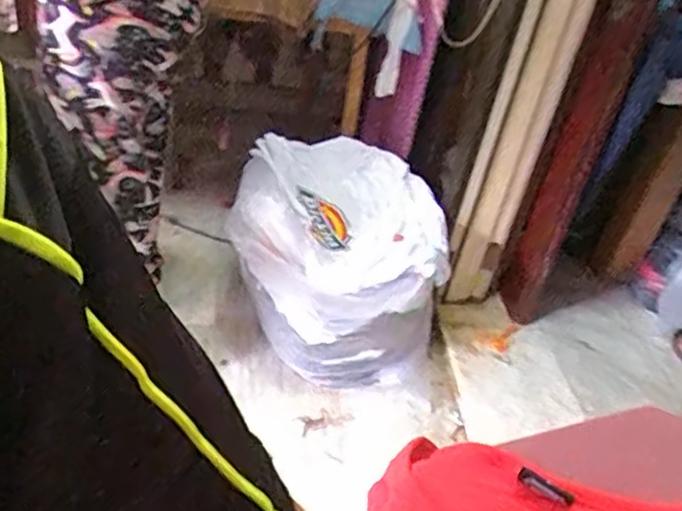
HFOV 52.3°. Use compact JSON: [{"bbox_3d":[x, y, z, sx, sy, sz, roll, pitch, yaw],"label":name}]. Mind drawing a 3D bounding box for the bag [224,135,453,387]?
[{"bbox_3d":[0.002,0.019,1.745,0.459,0.410,0.531,-16,43,-34],"label":"bag"}]

